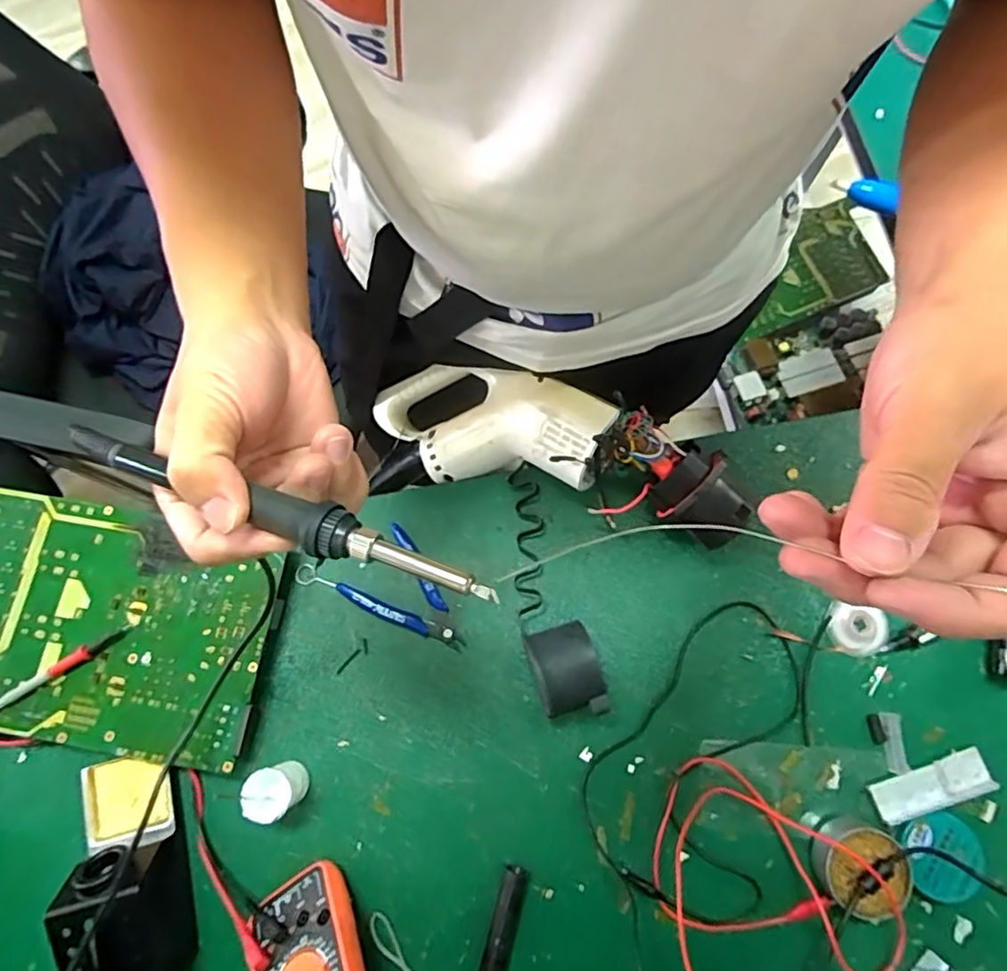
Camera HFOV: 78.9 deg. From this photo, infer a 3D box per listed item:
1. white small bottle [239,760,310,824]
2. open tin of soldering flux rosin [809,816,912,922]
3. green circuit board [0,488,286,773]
[{"bbox_3d":[-0.182,0.243,0.490,0.036,0.047,0.038,0,76,1],"label":"white small bottle"},{"bbox_3d":[0.274,0.295,0.474,0.062,0.034,0.064,0,76,1],"label":"open tin of soldering flux rosin"},{"bbox_3d":[-0.369,0.117,0.537,0.338,0.039,0.195,9,77,4],"label":"green circuit board"}]

